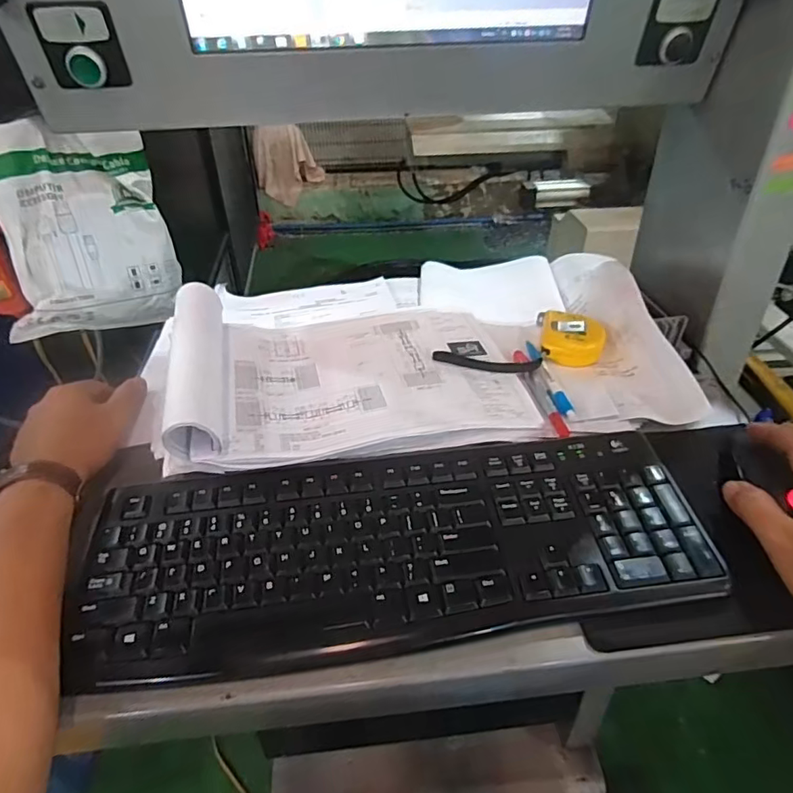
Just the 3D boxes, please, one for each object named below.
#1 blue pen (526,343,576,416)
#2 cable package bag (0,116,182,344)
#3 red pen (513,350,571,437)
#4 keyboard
[{"bbox_3d":[0.146,-0.022,0.518,0.012,0.011,0.128,-3,34,-3],"label":"blue pen"},{"bbox_3d":[-0.395,-0.211,0.675,0.208,0.252,0.049,-17,17,-31],"label":"cable package bag"},{"bbox_3d":[0.134,-0.006,0.505,0.017,0.011,0.131,-4,40,-4],"label":"red pen"},{"bbox_3d":[0.000,0.103,0.384,0.432,0.025,0.144,-5,40,-6],"label":"keyboard"}]

